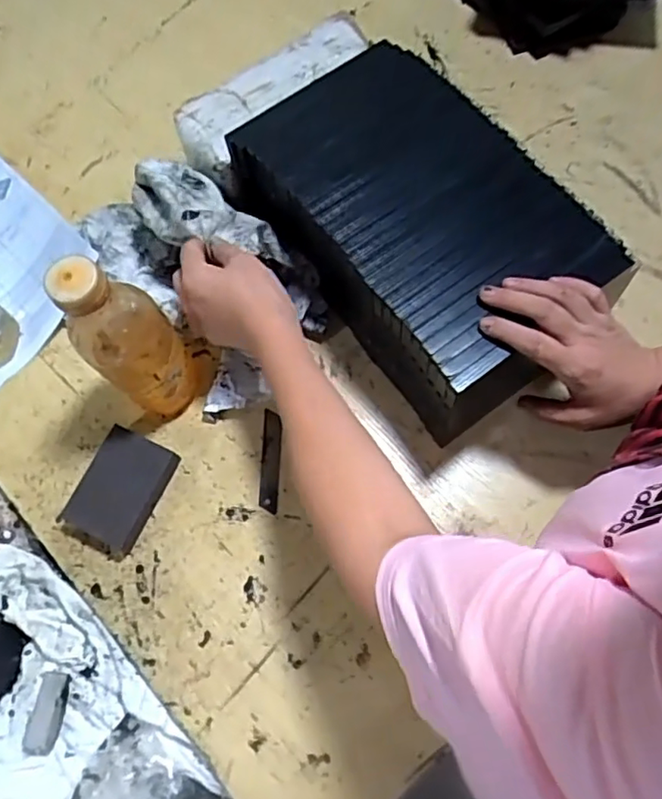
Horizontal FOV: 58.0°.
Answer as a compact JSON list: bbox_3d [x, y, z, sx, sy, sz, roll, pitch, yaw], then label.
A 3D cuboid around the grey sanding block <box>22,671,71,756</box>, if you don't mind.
[{"bbox_3d":[-0.246,0.271,0.516,0.027,0.010,0.062,3,72,3],"label":"grey sanding block"}]

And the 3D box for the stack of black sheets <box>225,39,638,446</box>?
[{"bbox_3d":[0.081,-0.155,0.560,0.189,0.118,0.320,-37,75,-9],"label":"stack of black sheets"}]

